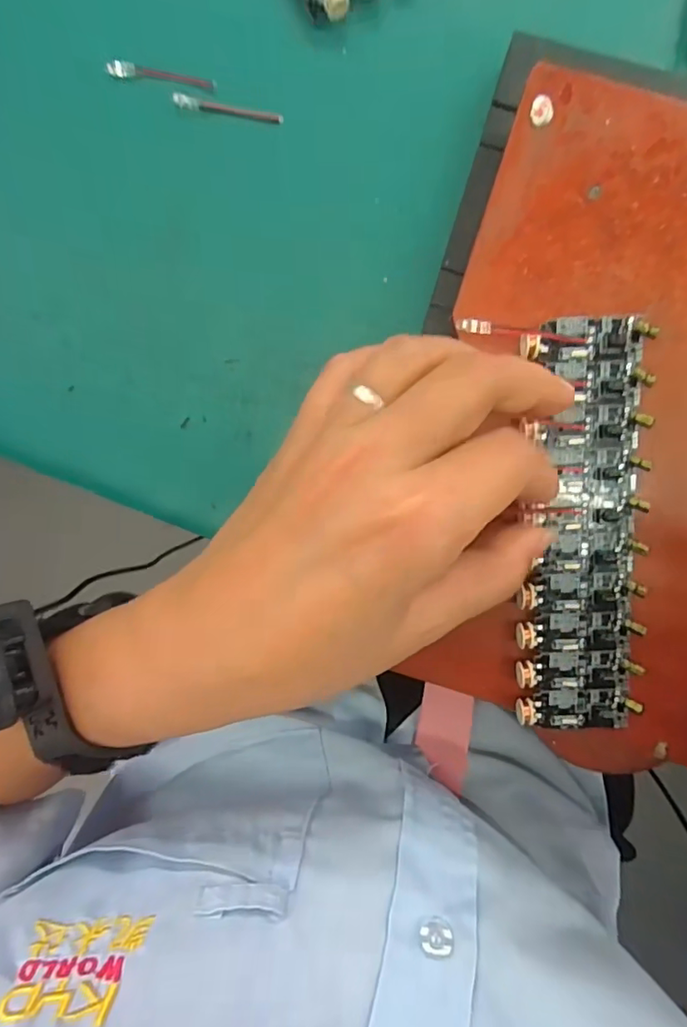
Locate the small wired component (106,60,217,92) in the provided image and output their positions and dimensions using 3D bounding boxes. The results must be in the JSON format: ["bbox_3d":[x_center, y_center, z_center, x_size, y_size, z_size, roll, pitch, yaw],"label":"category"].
[{"bbox_3d":[-0.080,-0.191,0.235,0.048,0.004,0.008,14,96,3],"label":"small wired component"}]

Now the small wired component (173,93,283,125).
[{"bbox_3d":[-0.050,-0.175,0.235,0.048,0.004,0.006,14,96,3],"label":"small wired component"}]

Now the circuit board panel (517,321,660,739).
[{"bbox_3d":[0.092,0.007,0.206,0.047,0.010,0.155,1,98,7],"label":"circuit board panel"}]

